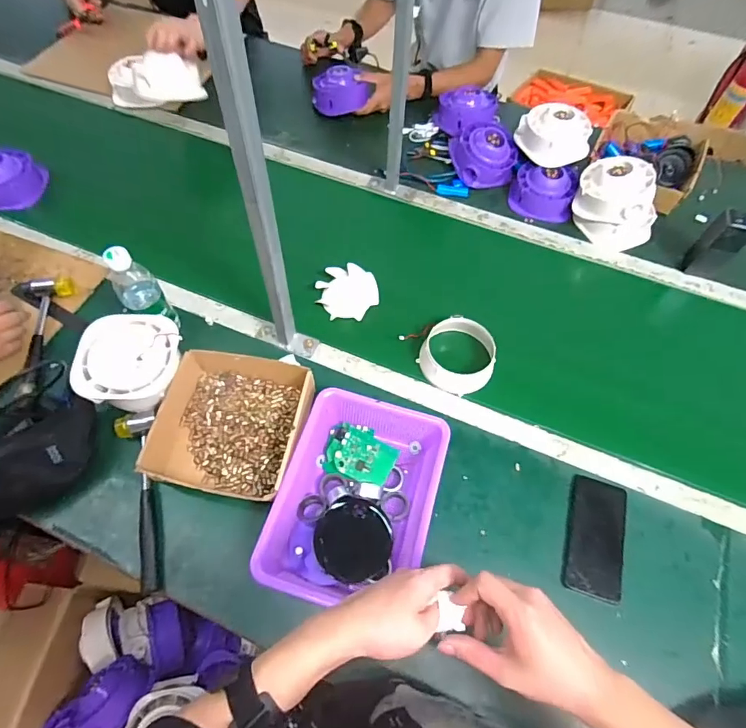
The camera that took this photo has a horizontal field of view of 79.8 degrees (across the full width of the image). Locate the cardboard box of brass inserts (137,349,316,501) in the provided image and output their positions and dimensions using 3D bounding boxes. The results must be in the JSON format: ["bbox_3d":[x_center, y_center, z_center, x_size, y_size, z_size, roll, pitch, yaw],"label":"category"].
[{"bbox_3d":[-0.211,0.085,0.676,0.231,0.059,0.217,5,62,1],"label":"cardboard box of brass inserts"}]

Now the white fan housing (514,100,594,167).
[{"bbox_3d":[0.385,-0.489,0.937,0.124,0.069,0.130,1,62,-2],"label":"white fan housing"}]

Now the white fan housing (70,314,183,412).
[{"bbox_3d":[-0.363,0.007,0.689,0.137,0.091,0.143,-3,62,-4],"label":"white fan housing"}]

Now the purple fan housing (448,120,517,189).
[{"bbox_3d":[0.238,-0.455,0.973,0.149,0.083,0.122,16,62,6],"label":"purple fan housing"}]

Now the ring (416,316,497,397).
[{"bbox_3d":[0.144,-0.012,0.751,0.120,0.061,0.120,1,62,-2],"label":"ring"}]

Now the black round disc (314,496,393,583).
[{"bbox_3d":[-0.026,0.231,0.593,0.097,0.013,0.104,-3,64,7],"label":"black round disc"}]

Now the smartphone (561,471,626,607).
[{"bbox_3d":[0.320,0.247,0.642,0.075,0.016,0.160,16,63,7],"label":"smartphone"}]

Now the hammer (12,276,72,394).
[{"bbox_3d":[-0.566,-0.046,0.751,0.092,0.034,0.238,-9,63,-7],"label":"hammer"}]

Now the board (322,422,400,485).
[{"bbox_3d":[-0.017,0.131,0.668,0.103,0.018,0.084,17,63,7],"label":"board"}]

